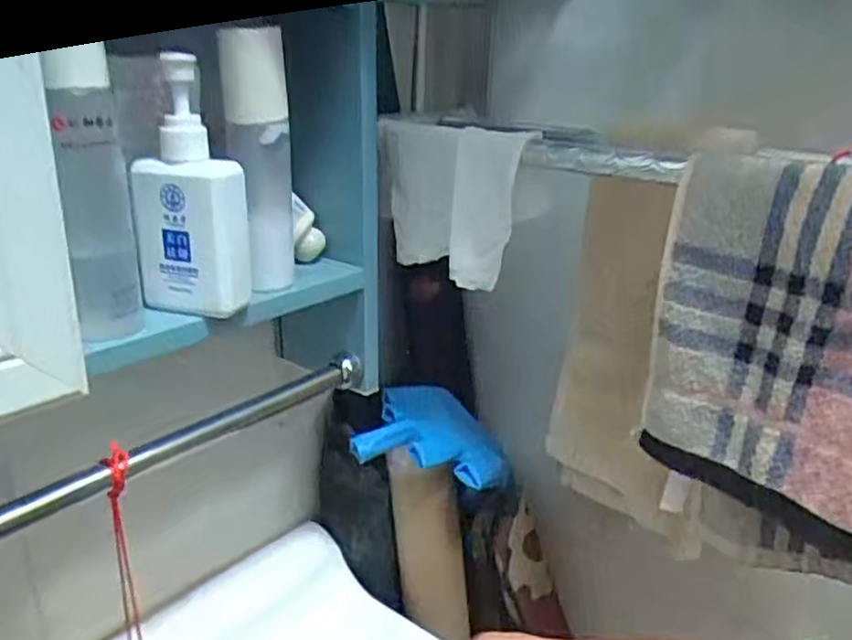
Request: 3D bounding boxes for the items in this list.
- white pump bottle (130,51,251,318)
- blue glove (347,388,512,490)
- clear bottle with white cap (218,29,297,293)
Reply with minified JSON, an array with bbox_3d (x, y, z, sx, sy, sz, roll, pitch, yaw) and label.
[{"bbox_3d":[-0.140,-0.076,0.431,0.062,0.145,0.033,-1,20,-8],"label":"white pump bottle"},{"bbox_3d":[0.002,0.108,0.675,0.141,0.062,0.101,-1,20,-8],"label":"blue glove"},{"bbox_3d":[-0.108,-0.101,0.473,0.041,0.161,0.035,-3,21,-12],"label":"clear bottle with white cap"}]

